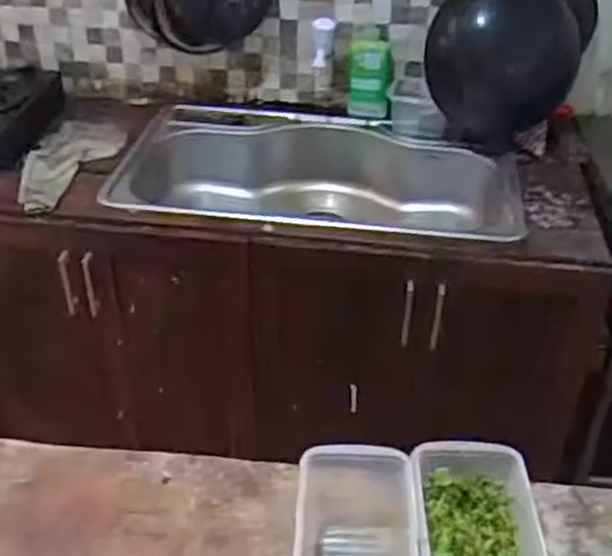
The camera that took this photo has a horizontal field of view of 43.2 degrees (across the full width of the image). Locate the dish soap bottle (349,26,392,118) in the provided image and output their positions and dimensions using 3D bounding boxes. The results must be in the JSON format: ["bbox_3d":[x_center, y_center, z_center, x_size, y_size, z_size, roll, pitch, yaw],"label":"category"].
[{"bbox_3d":[0.147,-0.466,1.758,0.098,0.192,0.050,3,35,4],"label":"dish soap bottle"}]

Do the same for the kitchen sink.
[{"bbox_3d":[0.032,-0.171,1.699,0.815,0.202,0.462,6,35,9],"label":"kitchen sink"}]

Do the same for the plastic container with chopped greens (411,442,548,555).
[{"bbox_3d":[0.150,0.239,0.706,0.103,0.101,0.153,1,35,1],"label":"plastic container with chopped greens"}]

